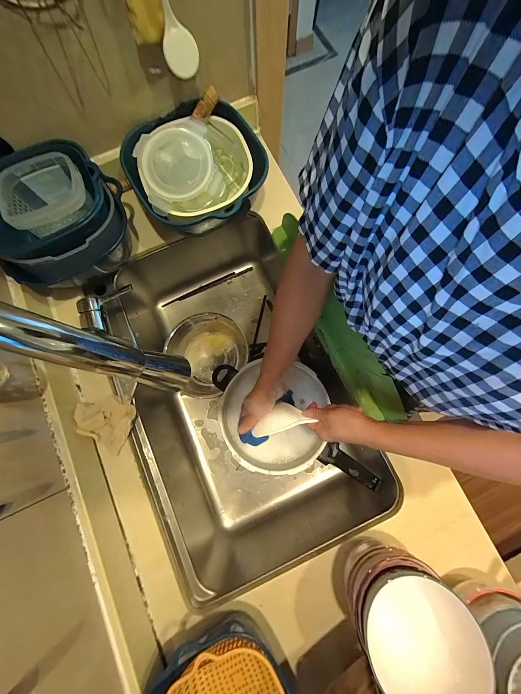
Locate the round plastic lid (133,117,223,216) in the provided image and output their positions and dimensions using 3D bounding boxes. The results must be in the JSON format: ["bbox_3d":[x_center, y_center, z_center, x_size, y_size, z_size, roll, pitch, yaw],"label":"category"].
[{"bbox_3d":[-0.151,-0.329,0.439,0.135,0.034,0.136,-21,87,0],"label":"round plastic lid"}]

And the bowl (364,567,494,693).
[{"bbox_3d":[0.180,0.337,0.295,0.117,0.093,0.108,0,77,-1],"label":"bowl"}]

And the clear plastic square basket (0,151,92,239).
[{"bbox_3d":[-0.364,-0.255,0.427,0.123,0.071,0.122,-24,79,-6],"label":"clear plastic square basket"}]

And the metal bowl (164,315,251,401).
[{"bbox_3d":[-0.132,0.021,0.641,0.193,0.069,0.203,0,77,-1],"label":"metal bowl"}]

